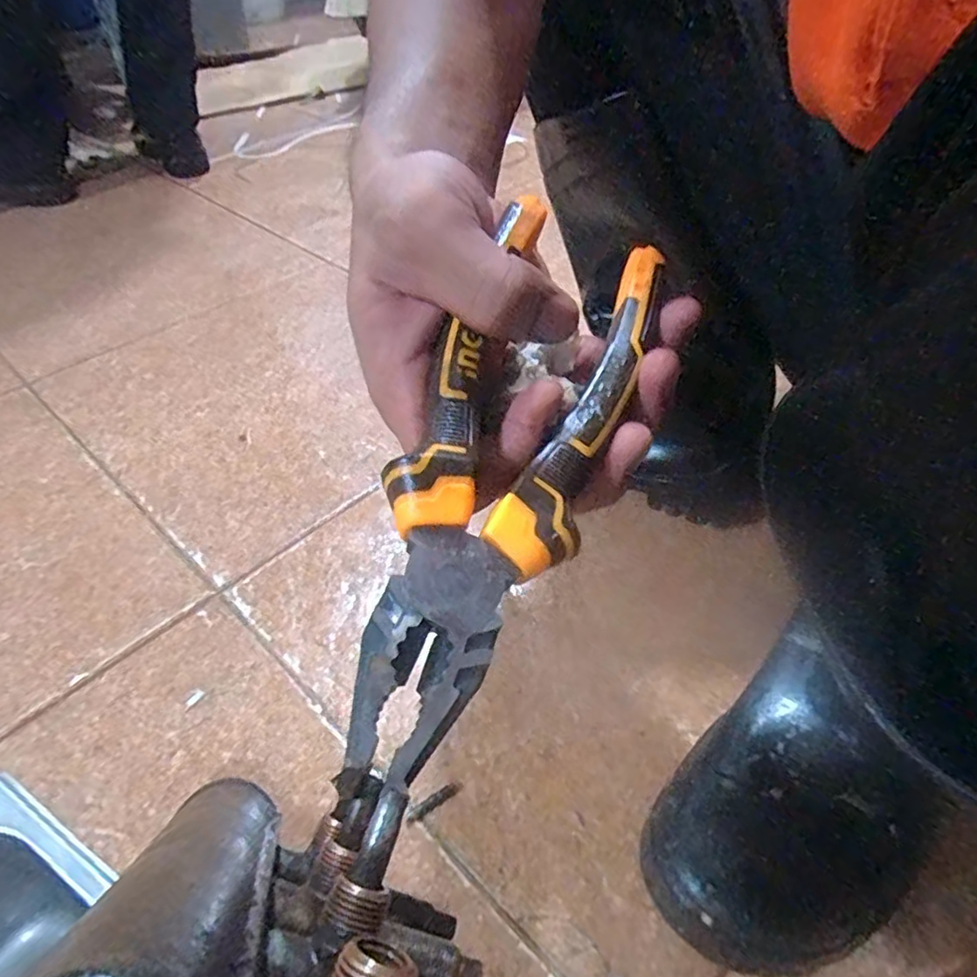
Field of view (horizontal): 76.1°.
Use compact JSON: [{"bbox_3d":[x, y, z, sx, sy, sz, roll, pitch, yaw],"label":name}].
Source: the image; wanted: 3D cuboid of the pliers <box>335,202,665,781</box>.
[{"bbox_3d":[0.005,-0.015,0.176,0.053,0.018,0.179,17,64,16],"label":"pliers"}]

